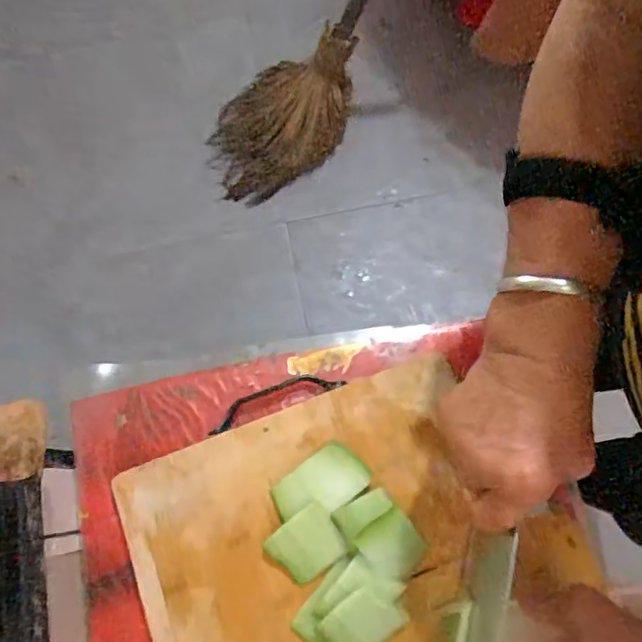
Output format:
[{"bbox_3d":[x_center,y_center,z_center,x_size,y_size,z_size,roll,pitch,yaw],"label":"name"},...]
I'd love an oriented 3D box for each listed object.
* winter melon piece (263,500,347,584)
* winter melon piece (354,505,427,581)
[{"bbox_3d":[-0.012,0.173,0.441,0.054,0.016,0.045,-34,75,-8],"label":"winter melon piece"},{"bbox_3d":[0.056,0.173,0.441,0.043,0.012,0.045,-40,76,-10],"label":"winter melon piece"}]

